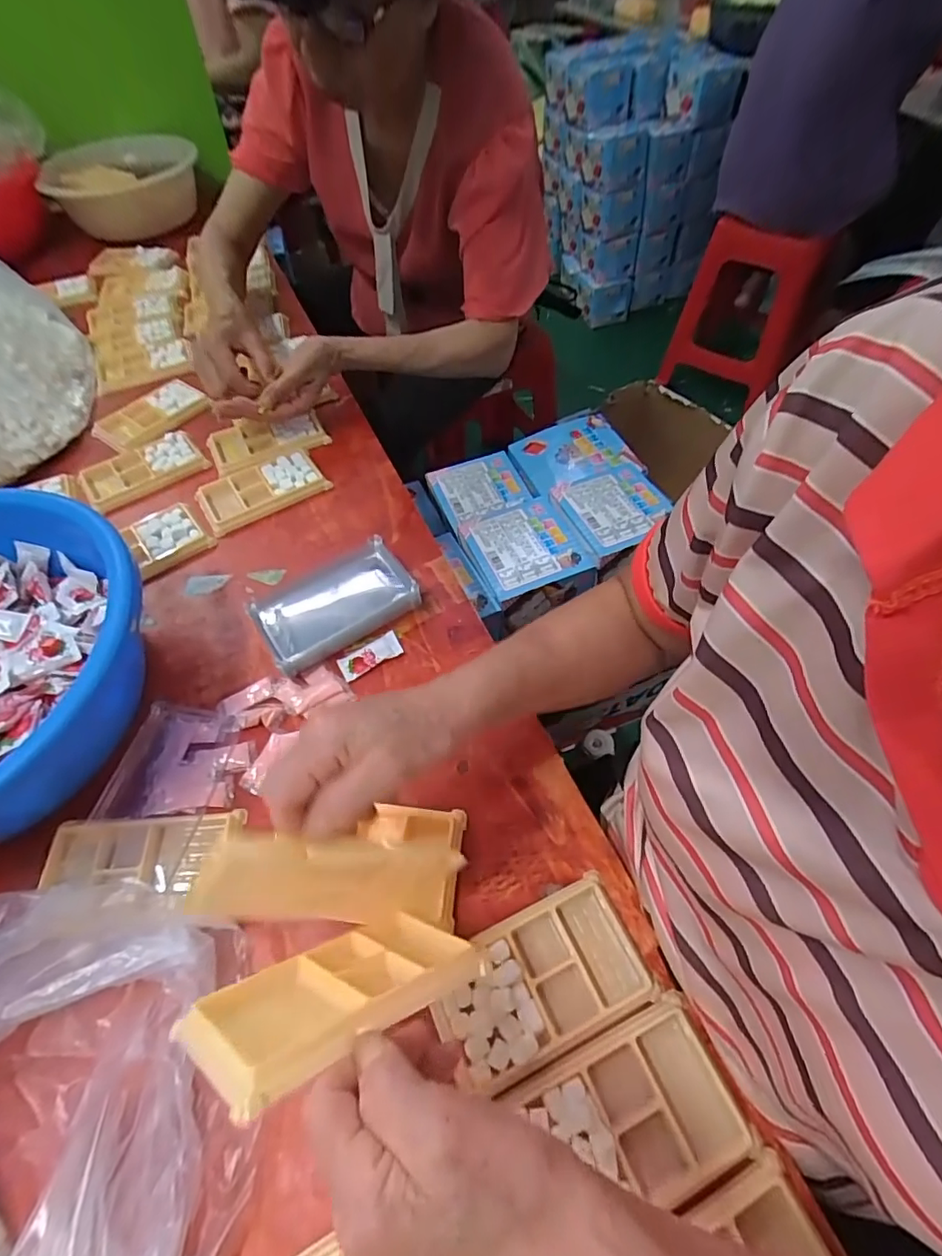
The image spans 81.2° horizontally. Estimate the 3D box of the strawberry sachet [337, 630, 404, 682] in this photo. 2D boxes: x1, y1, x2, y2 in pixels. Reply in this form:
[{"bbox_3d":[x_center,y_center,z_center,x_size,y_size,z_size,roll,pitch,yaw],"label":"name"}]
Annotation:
[{"bbox_3d":[-0.092,0.023,0.497,0.057,0.008,0.024,-25,58,-16],"label":"strawberry sachet"}]

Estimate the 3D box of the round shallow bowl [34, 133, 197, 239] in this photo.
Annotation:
[{"bbox_3d":[-0.640,-0.835,1.032,0.252,0.107,0.253,-15,56,-10],"label":"round shallow bowl"}]

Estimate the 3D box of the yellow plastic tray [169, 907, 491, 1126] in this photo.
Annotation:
[{"bbox_3d":[-0.066,0.180,0.276,0.130,0.078,0.011,1,87,-45],"label":"yellow plastic tray"}]

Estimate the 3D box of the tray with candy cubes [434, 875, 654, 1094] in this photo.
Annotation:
[{"bbox_3d":[0.045,0.224,0.351,0.131,0.013,0.079,-21,57,-13],"label":"tray with candy cubes"}]

